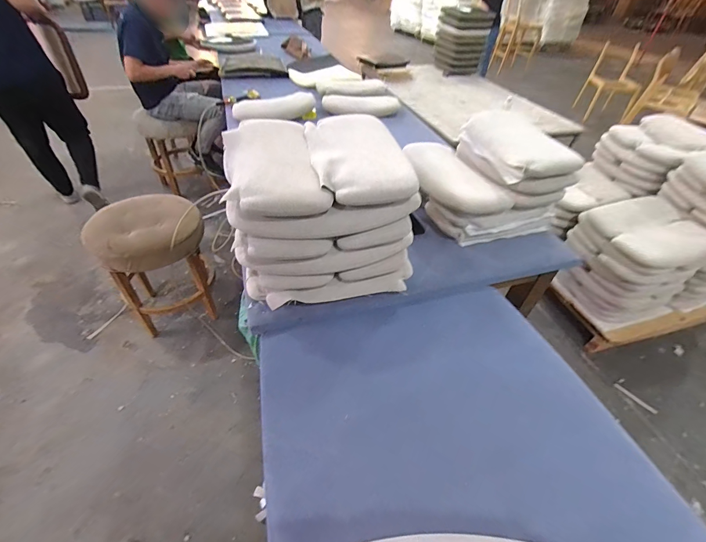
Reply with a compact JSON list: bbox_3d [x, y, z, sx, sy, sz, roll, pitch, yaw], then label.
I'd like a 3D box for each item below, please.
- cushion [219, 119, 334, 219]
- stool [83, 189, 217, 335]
[{"bbox_3d":[-0.199,-0.266,0.794,0.210,0.061,0.418,-10,46,-14],"label":"cushion"},{"bbox_3d":[-0.919,-0.033,1.599,0.407,0.629,0.438,2,44,-2],"label":"stool"}]

